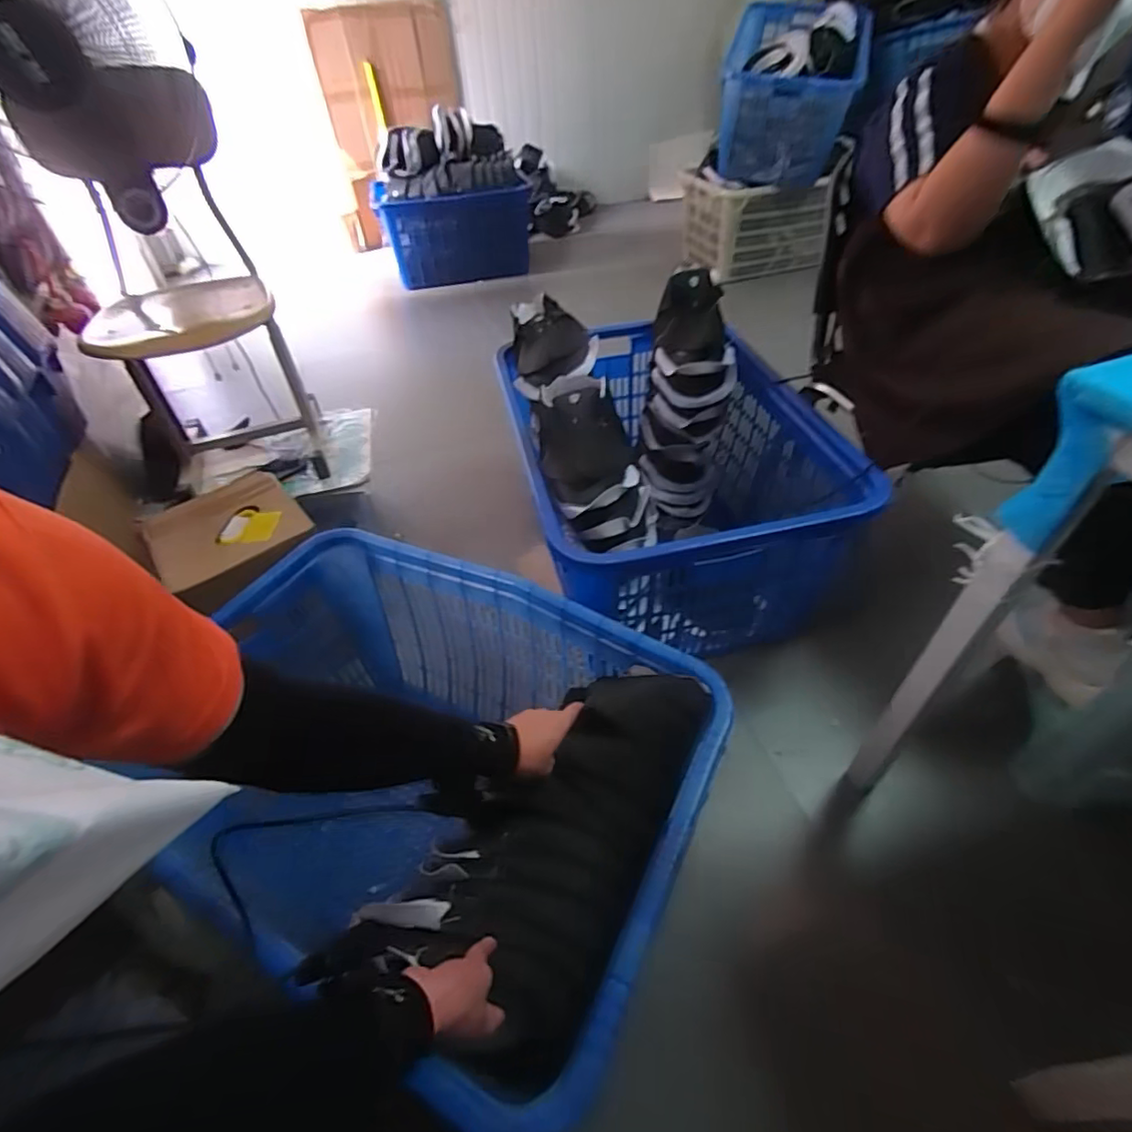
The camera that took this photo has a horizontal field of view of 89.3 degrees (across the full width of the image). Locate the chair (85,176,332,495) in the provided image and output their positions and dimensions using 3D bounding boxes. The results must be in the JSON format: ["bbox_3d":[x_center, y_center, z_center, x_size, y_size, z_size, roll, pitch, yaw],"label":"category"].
[{"bbox_3d":[-0.776,-0.411,1.310,0.334,0.372,0.349,-18,50,-12],"label":"chair"}]

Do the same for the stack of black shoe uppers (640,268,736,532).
[{"bbox_3d":[0.292,-0.393,1.414,0.192,0.603,0.178,2,28,5],"label":"stack of black shoe uppers"}]

